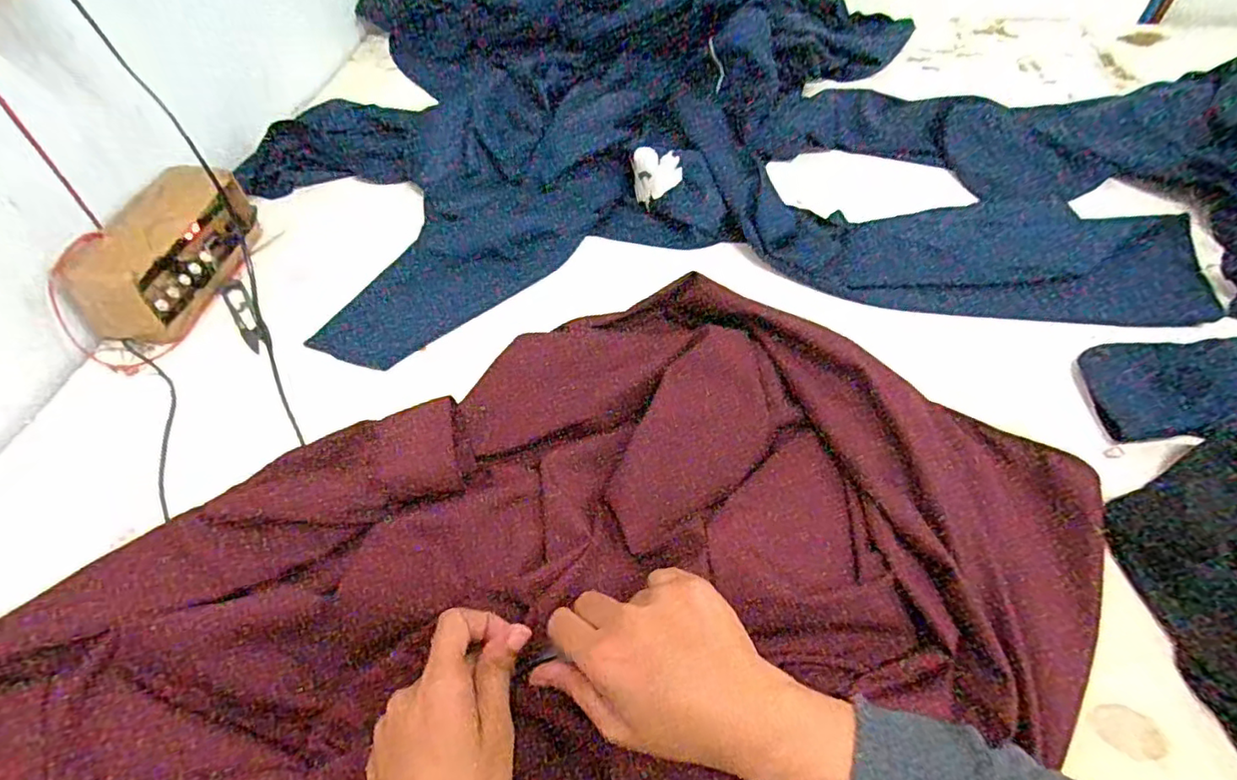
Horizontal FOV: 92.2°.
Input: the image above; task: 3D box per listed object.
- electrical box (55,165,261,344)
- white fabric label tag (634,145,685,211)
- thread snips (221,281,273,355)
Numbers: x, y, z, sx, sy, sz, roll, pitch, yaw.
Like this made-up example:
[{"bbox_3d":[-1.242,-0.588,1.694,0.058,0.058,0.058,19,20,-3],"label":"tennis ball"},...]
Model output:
[{"bbox_3d":[-0.442,-0.138,0.589,0.082,0.081,0.192,6,52,6],"label":"electrical box"},{"bbox_3d":[0.043,-0.243,0.679,0.046,0.046,0.059,-13,53,-9],"label":"white fabric label tag"},{"bbox_3d":[-0.369,-0.076,0.589,0.022,0.008,0.109,-31,58,-21],"label":"thread snips"}]

